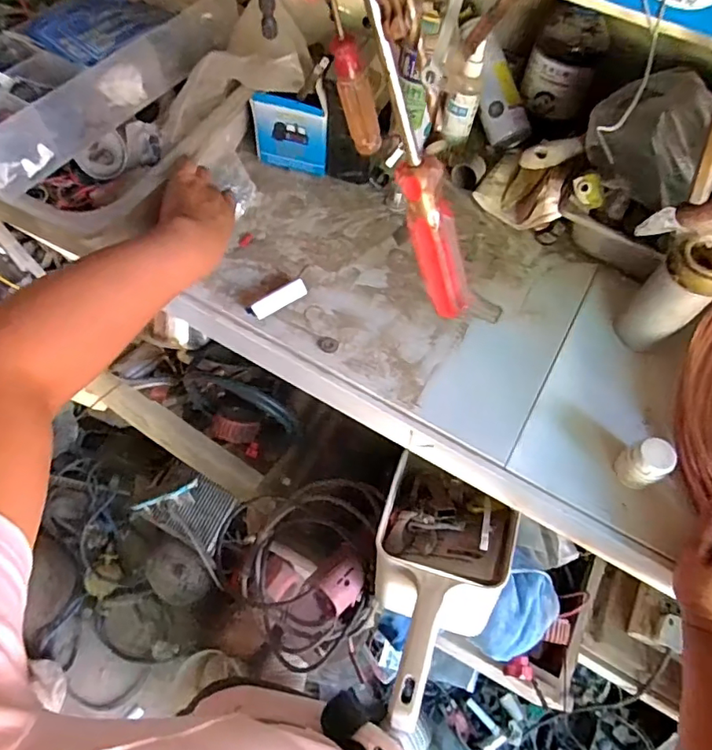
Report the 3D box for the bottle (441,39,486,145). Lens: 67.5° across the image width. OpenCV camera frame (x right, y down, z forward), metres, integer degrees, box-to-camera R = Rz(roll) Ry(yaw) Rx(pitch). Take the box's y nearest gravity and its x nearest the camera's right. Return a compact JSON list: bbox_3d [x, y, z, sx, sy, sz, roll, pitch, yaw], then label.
[{"bbox_3d":[0.130,-0.330,0.642,0.034,0.119,0.044,16,64,6],"label":"bottle"}]

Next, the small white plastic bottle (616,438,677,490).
[{"bbox_3d":[0.252,0.077,0.467,0.033,0.045,0.032,1,63,-2],"label":"small white plastic bottle"}]

